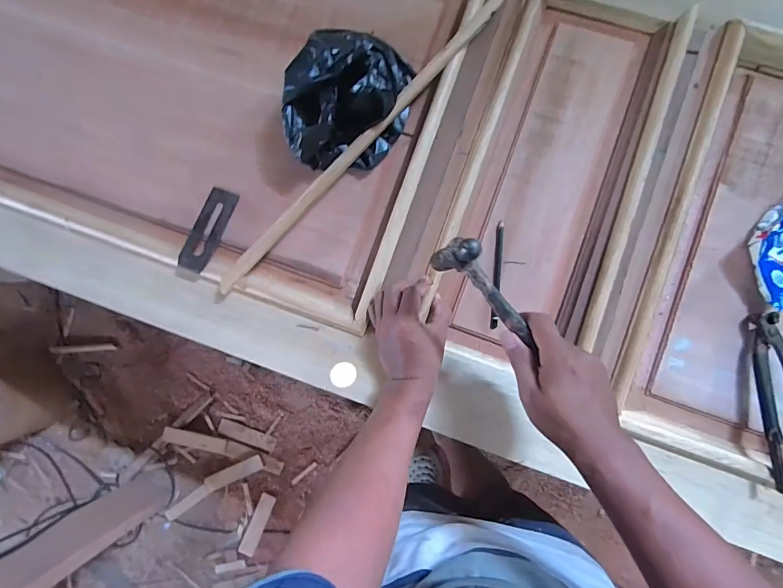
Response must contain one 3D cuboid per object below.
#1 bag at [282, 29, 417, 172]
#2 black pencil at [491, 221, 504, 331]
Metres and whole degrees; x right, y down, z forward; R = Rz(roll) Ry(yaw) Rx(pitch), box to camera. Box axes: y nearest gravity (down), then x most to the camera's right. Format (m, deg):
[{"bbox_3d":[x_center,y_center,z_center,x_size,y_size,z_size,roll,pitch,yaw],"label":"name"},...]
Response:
[{"bbox_3d":[-0.059,-0.259,0.544,0.152,0.107,0.175,10,85,5],"label":"bag"},{"bbox_3d":[0.151,-0.031,0.566,0.011,0.004,0.145,5,85,4],"label":"black pencil"}]

